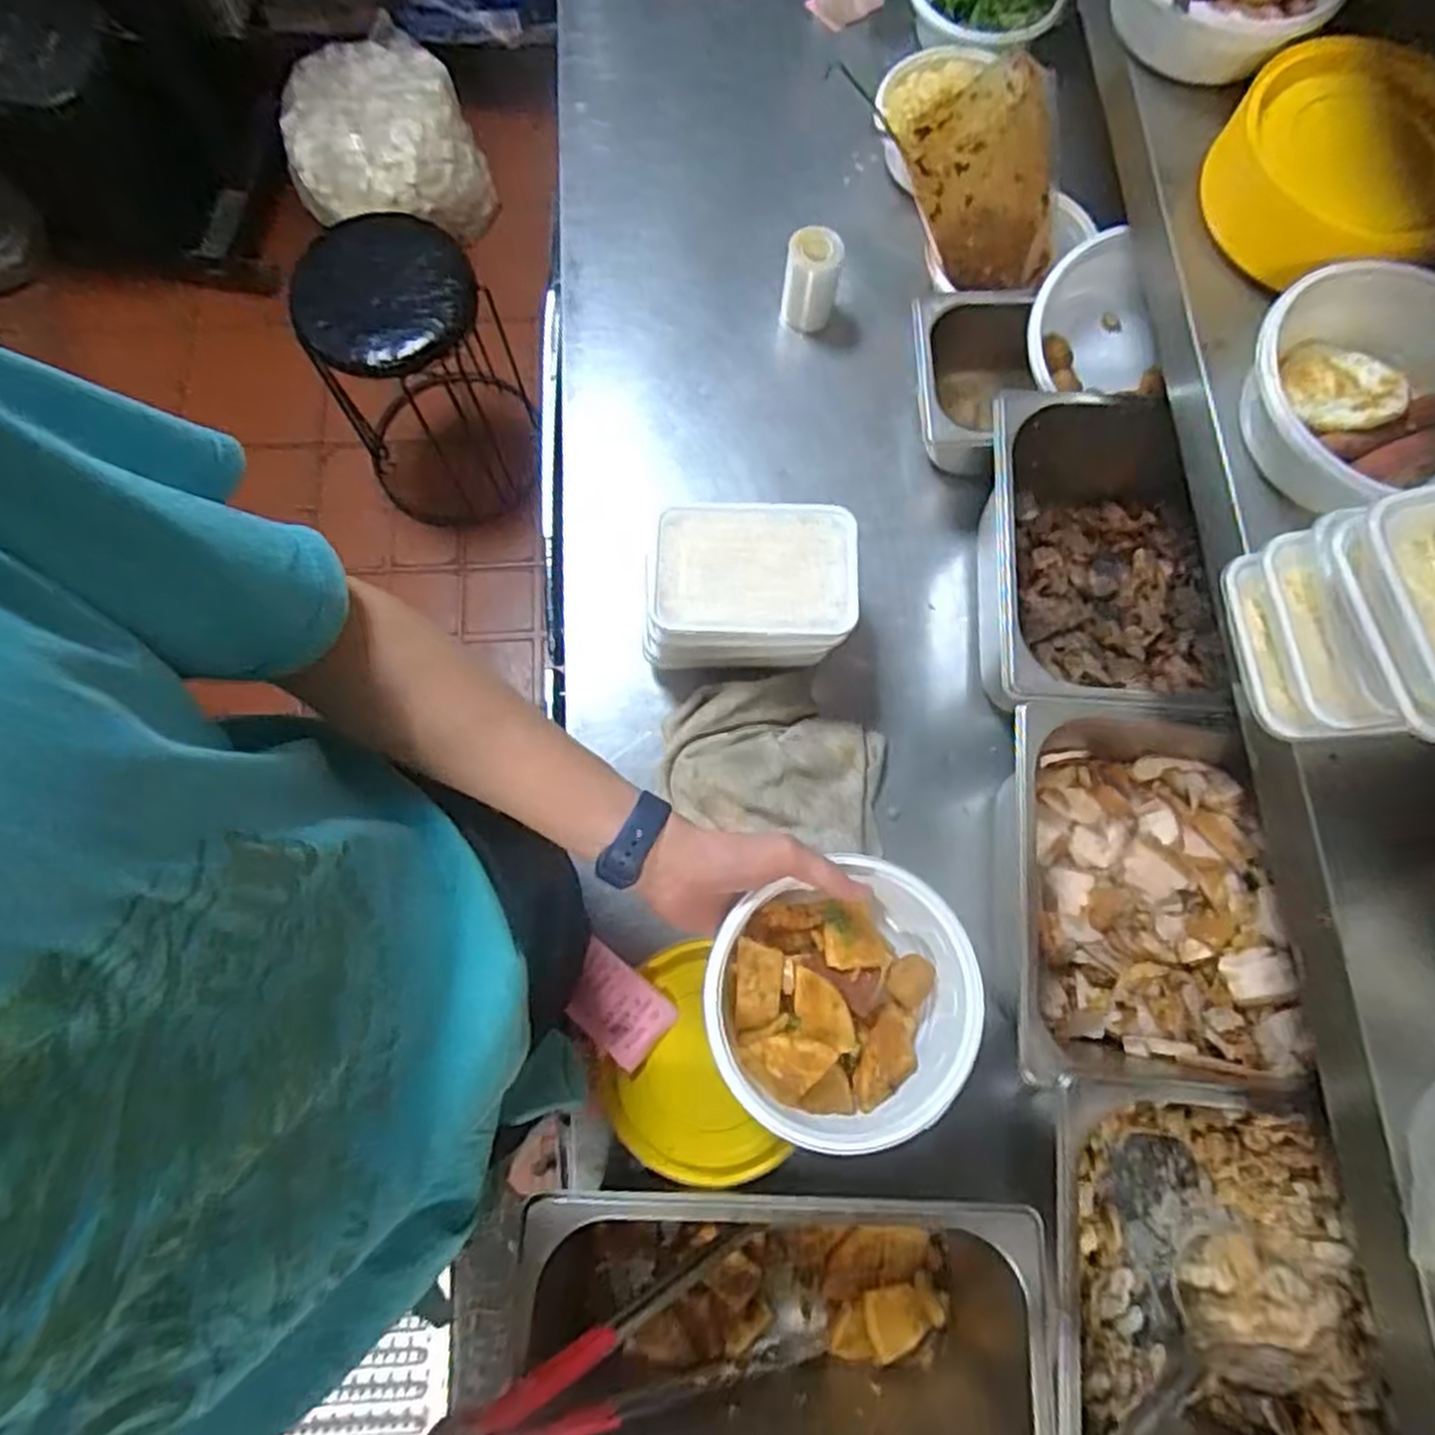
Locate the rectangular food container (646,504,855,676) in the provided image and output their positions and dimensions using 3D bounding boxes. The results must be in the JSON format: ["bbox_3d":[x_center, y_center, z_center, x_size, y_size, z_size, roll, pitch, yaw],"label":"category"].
[{"bbox_3d":[0.030,-0.110,0.686,0.167,0.096,0.132,1,75,0],"label":"rectangular food container"}]

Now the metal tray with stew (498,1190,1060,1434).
[{"bbox_3d":[0.042,0.405,0.550,0.338,0.182,0.170,1,75,0],"label":"metal tray with stew"}]

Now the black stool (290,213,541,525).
[{"bbox_3d":[-0.534,-0.602,1.436,0.311,0.560,0.312,0,75,0],"label":"black stool"}]

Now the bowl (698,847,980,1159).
[{"bbox_3d":[0.081,0.181,0.510,0.168,0.064,0.156,0,75,0],"label":"bowl"}]

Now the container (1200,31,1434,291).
[{"bbox_3d":[0.437,-0.380,0.553,0.174,0.055,0.167,0,75,0],"label":"container"}]

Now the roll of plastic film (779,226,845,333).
[{"bbox_3d":[0.094,-0.443,0.808,0.053,0.085,0.049,0,75,0],"label":"roll of plastic film"}]

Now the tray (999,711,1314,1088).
[{"bbox_3d":[0.319,0.137,0.631,0.240,0.155,0.251,2,75,0],"label":"tray"}]

